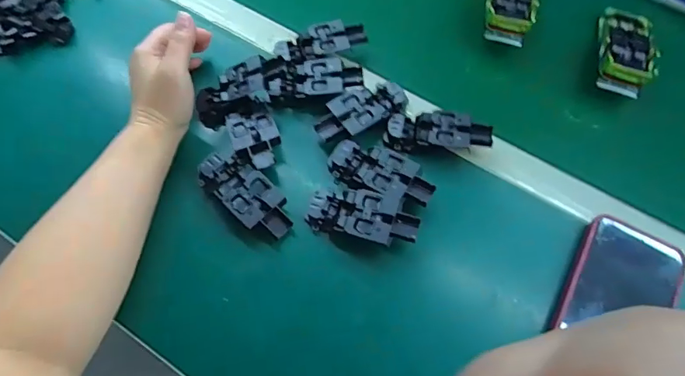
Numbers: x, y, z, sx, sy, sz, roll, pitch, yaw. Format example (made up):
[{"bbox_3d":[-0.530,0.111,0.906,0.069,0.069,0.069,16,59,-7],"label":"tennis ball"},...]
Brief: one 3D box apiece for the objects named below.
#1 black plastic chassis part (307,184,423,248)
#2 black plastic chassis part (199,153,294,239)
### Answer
[{"bbox_3d":[0.018,0.023,0.398,0.096,0.018,0.049,6,63,16],"label":"black plastic chassis part"},{"bbox_3d":[-0.087,0.005,0.405,0.096,0.018,0.041,40,69,15],"label":"black plastic chassis part"}]

